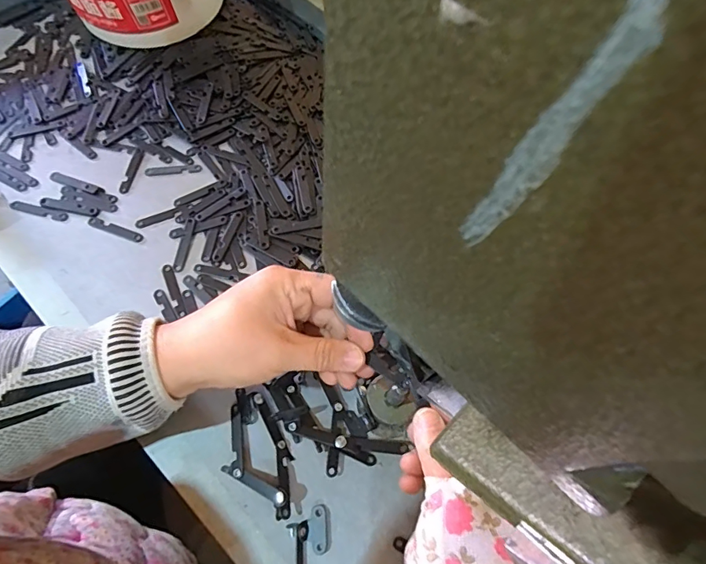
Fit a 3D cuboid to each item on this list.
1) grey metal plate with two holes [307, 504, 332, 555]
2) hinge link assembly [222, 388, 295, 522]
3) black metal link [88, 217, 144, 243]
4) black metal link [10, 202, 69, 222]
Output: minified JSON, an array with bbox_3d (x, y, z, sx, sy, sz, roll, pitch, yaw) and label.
[{"bbox_3d":[-0.023,0.171,0.306,0.015,0.004,0.029,-4,67,-4],"label":"grey metal plate with two holes"},{"bbox_3d":[-0.067,0.121,0.317,0.047,0.017,0.084,0,67,-2],"label":"hinge link assembly"},{"bbox_3d":[-0.211,-0.047,0.395,0.052,0.004,0.009,19,68,6],"label":"black metal link"},{"bbox_3d":[-0.280,-0.064,0.397,0.051,0.004,0.009,15,67,4],"label":"black metal link"}]

